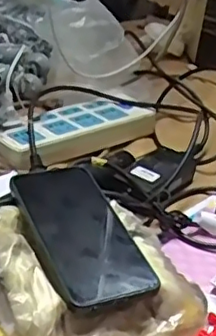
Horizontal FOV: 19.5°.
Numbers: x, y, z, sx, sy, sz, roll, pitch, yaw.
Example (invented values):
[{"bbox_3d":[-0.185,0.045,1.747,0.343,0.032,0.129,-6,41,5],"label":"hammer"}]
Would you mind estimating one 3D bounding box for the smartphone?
[{"bbox_3d":[-0.025,0.051,0.525,0.083,0.012,0.165,-8,36,-26],"label":"smartphone"}]

